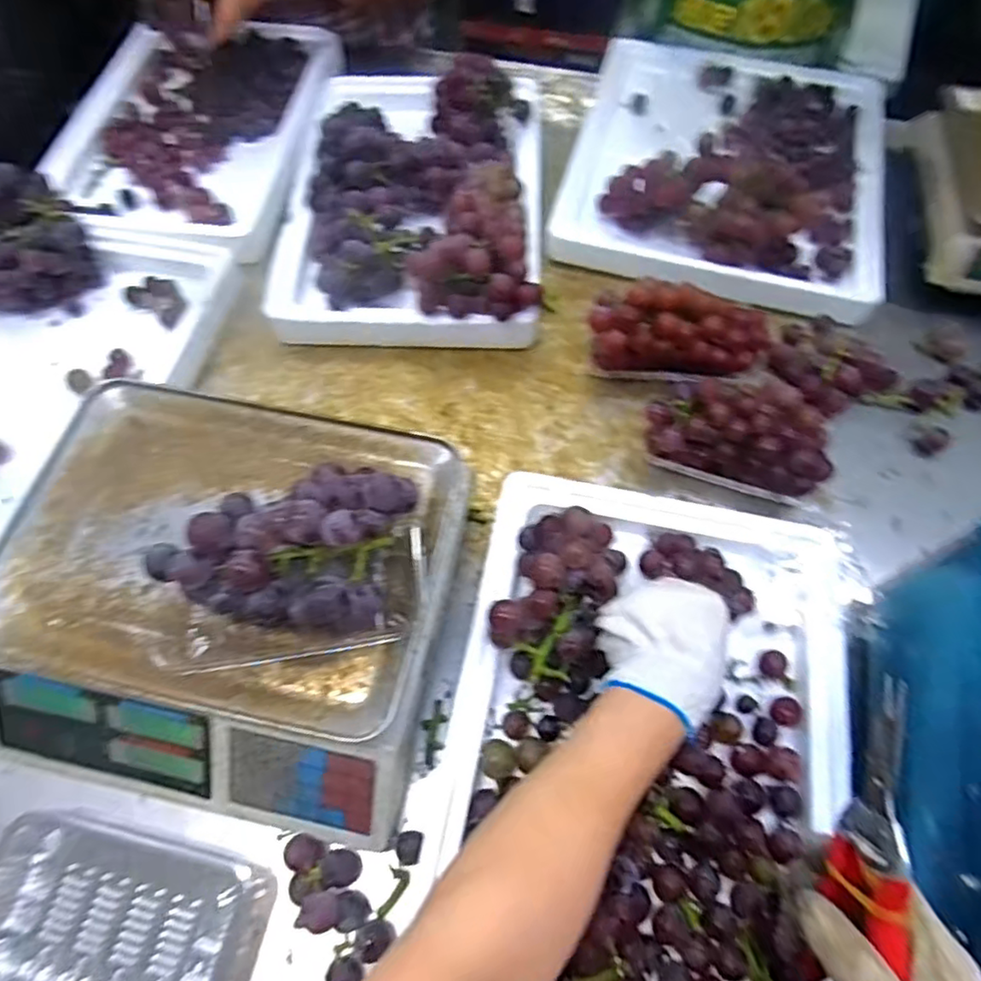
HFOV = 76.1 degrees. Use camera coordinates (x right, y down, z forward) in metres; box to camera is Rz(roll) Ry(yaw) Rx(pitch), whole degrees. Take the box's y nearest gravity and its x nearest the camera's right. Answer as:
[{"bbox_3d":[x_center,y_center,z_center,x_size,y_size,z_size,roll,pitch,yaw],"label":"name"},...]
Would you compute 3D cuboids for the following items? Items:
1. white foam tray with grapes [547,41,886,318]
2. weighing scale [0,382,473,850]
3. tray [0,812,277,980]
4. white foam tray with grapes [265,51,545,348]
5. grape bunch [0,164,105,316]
[{"bbox_3d":[0.306,-0.438,0.806,0.386,0.094,0.442,14,64,7],"label":"white foam tray with grapes"},{"bbox_3d":[-0.207,0.086,0.505,0.332,0.108,0.296,10,63,5],"label":"weighing scale"},{"bbox_3d":[-0.267,0.310,0.445,0.199,0.030,0.118,12,63,6],"label":"tray"},{"bbox_3d":[-0.089,-0.385,0.758,0.310,0.105,0.450,4,63,2],"label":"white foam tray with grapes"},{"bbox_3d":[-0.521,-0.269,0.691,0.112,0.111,0.154,26,66,13],"label":"grape bunch"}]

